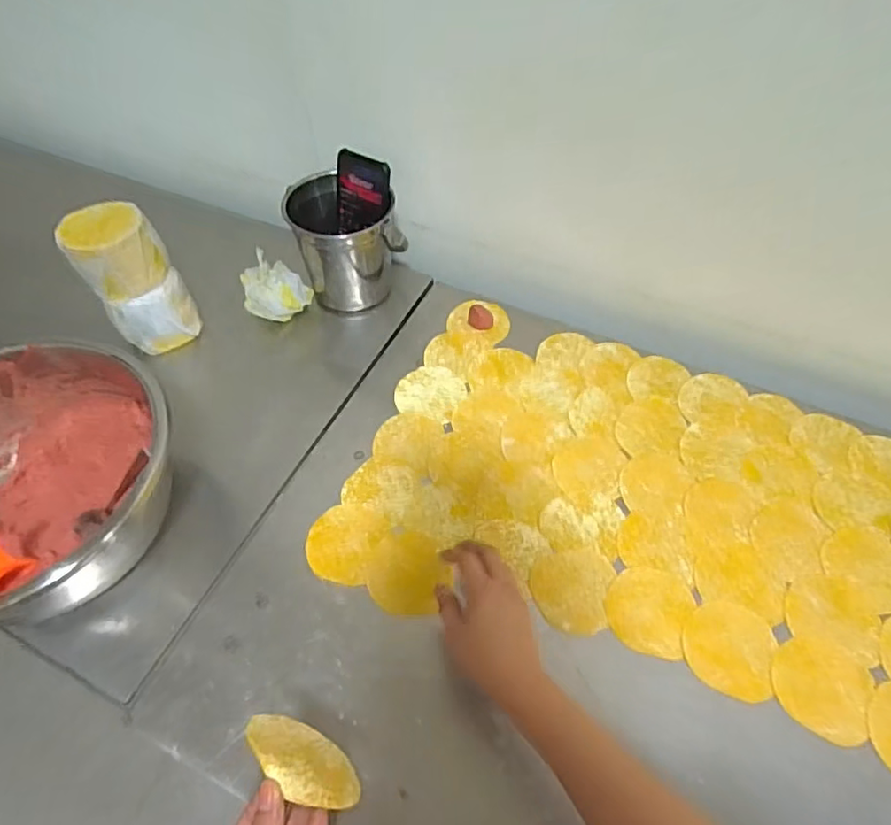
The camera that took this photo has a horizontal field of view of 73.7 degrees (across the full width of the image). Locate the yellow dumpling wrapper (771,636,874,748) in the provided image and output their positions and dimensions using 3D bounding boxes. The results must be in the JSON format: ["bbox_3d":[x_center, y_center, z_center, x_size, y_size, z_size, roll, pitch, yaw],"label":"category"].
[{"bbox_3d":[0.327,0.237,0.518,0.075,0.004,0.080,19,57,20],"label":"yellow dumpling wrapper"}]

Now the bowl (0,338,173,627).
[{"bbox_3d":[-0.402,0.069,0.568,0.275,0.119,0.256,0,55,1],"label":"bowl"}]

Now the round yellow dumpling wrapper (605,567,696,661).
[{"bbox_3d":[0.192,0.184,0.563,0.075,0.004,0.078,0,55,1],"label":"round yellow dumpling wrapper"}]

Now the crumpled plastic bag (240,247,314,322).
[{"bbox_3d":[-0.221,-0.150,0.776,0.076,0.073,0.068,14,56,11],"label":"crumpled plastic bag"}]

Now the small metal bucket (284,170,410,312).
[{"bbox_3d":[-0.128,-0.221,0.778,0.127,0.157,0.118,0,55,1],"label":"small metal bucket"}]

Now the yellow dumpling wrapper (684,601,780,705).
[{"bbox_3d":[0.257,0.211,0.539,0.079,0.004,0.082,0,55,1],"label":"yellow dumpling wrapper"}]

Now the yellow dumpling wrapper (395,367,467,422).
[{"bbox_3d":[-0.018,-0.025,0.713,0.079,0.004,0.073,11,56,9],"label":"yellow dumpling wrapper"}]

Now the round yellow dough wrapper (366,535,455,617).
[{"bbox_3d":[-0.035,0.155,0.579,0.079,0.006,0.081,-1,53,1],"label":"round yellow dough wrapper"}]

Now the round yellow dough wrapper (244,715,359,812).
[{"bbox_3d":[-0.097,0.233,0.402,0.082,0.071,0.009,33,84,-12],"label":"round yellow dough wrapper"}]

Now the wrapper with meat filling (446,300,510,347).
[{"bbox_3d":[0.045,-0.123,0.773,0.079,0.017,0.061,20,58,15],"label":"wrapper with meat filling"}]

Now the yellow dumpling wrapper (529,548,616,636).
[{"bbox_3d":[0.122,0.168,0.576,0.076,0.004,0.083,0,55,1],"label":"yellow dumpling wrapper"}]

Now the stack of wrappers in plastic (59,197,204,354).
[{"bbox_3d":[-0.376,-0.156,0.728,0.095,0.170,0.097,-33,61,-20],"label":"stack of wrappers in plastic"}]

